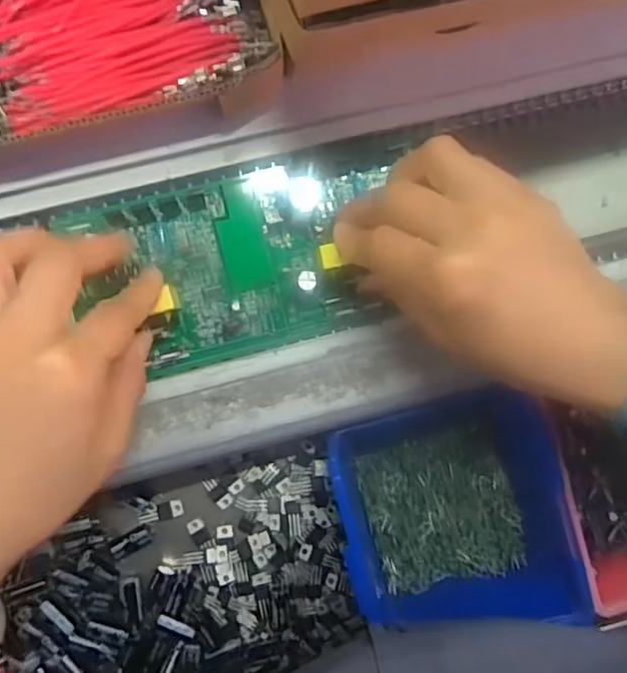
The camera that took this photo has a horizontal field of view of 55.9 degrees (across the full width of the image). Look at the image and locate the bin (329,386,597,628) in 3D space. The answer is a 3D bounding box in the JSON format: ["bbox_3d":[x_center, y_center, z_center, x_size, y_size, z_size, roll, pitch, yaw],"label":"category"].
[{"bbox_3d":[0.080,0.106,0.350,0.123,0.059,0.129,-11,92,-4],"label":"bin"}]

